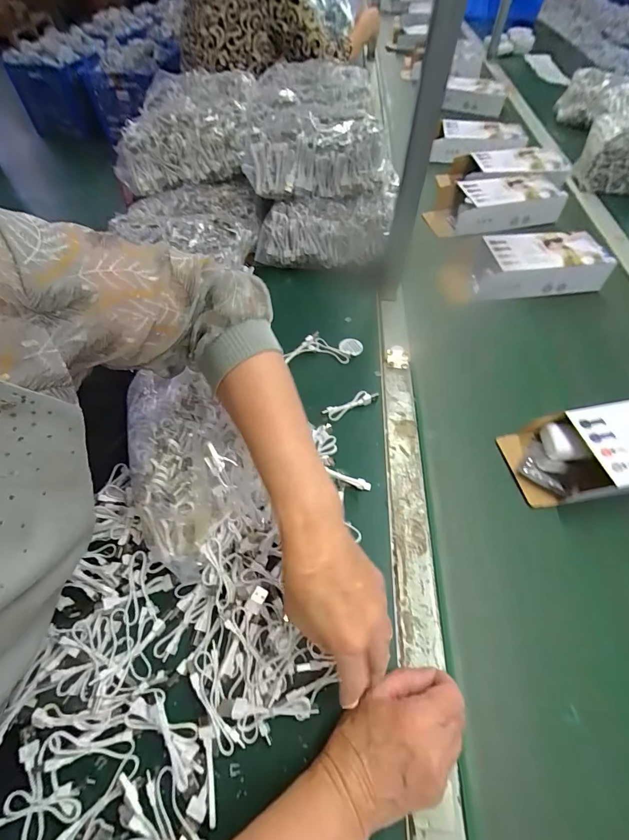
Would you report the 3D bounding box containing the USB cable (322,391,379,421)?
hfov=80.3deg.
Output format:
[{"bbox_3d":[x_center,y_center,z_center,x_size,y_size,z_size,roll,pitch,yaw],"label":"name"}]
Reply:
[{"bbox_3d":[0.047,-0.019,0.487,0.073,0.016,0.019,-27,61,-19],"label":"USB cable"}]

